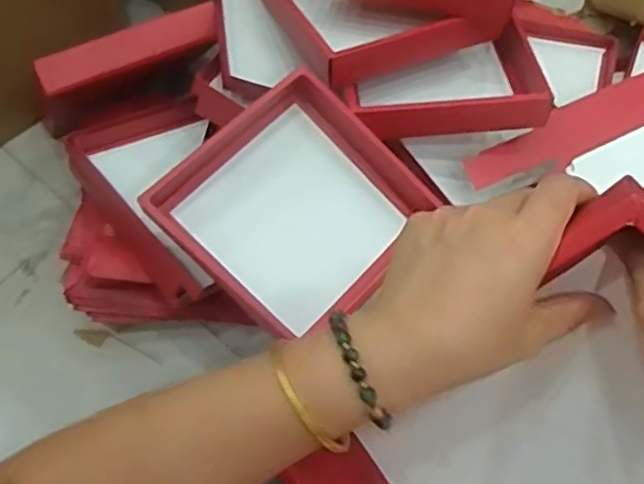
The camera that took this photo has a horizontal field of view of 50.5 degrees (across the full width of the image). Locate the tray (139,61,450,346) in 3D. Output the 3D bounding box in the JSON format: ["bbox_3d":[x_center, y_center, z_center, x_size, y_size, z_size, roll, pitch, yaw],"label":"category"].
[{"bbox_3d":[-0.043,-0.055,0.938,0.296,0.057,0.288,-45,113,-7],"label":"tray"}]

